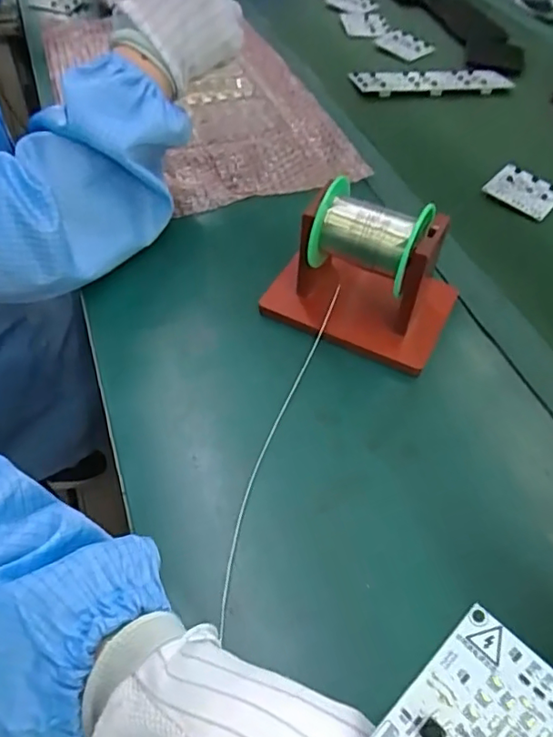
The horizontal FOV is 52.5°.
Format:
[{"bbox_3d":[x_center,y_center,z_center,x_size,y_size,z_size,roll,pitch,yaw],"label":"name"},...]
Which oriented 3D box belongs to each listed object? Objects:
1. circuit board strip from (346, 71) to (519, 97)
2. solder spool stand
[{"bbox_3d":[0.207,-0.378,0.740,0.215,0.010,0.061,-7,57,-13],"label":"circuit board strip"},{"bbox_3d":[0.068,-0.076,0.421,0.141,0.093,0.086,19,53,10],"label":"solder spool stand"}]

